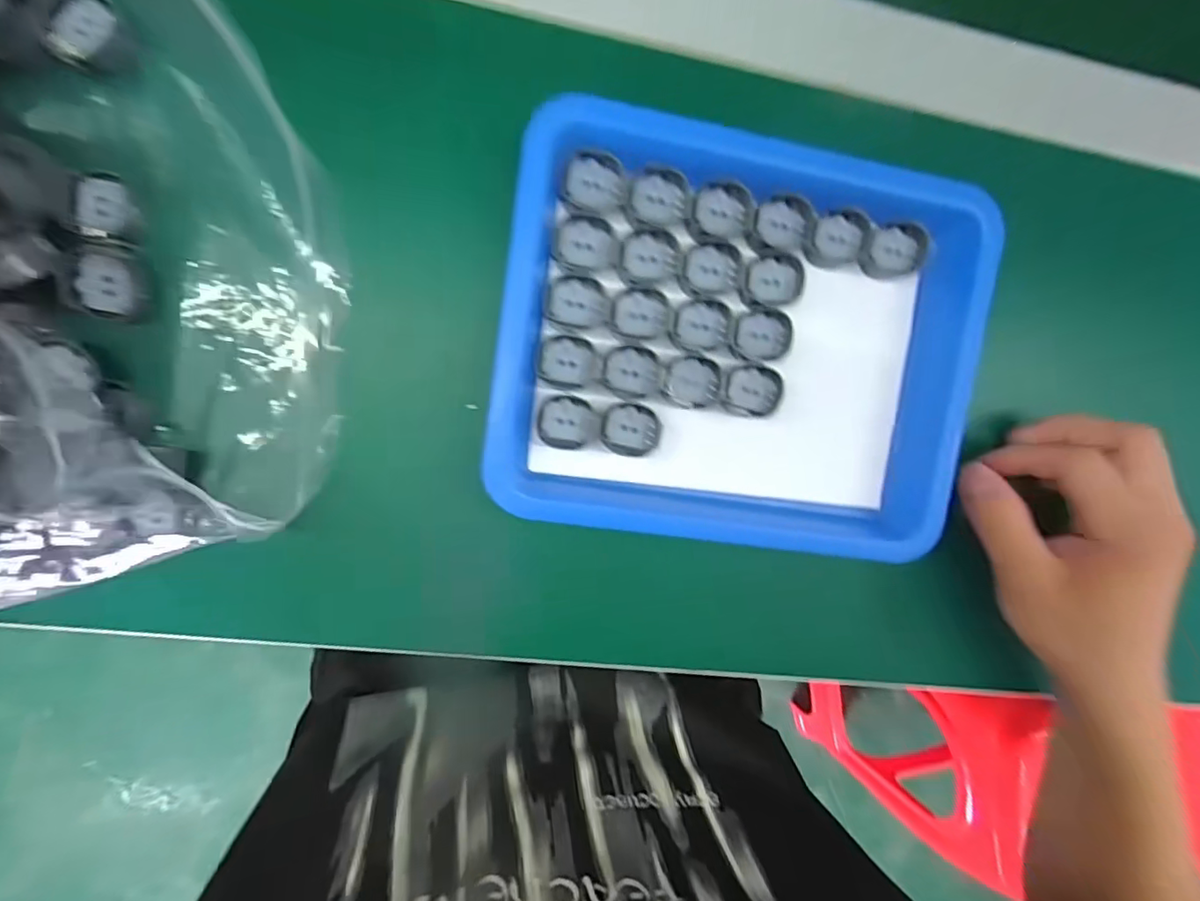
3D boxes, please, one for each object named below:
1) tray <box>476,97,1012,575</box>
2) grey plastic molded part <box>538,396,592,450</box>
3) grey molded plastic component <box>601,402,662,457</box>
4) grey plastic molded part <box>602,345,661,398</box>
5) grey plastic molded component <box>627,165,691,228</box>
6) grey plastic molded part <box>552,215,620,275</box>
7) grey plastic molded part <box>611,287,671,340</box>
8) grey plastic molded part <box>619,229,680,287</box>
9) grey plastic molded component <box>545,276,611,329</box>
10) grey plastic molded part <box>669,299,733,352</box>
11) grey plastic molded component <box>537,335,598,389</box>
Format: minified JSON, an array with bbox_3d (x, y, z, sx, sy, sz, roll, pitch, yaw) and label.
[{"bbox_3d":[0.065,-0.053,0.244,0.215,0.029,0.191,6,94,-8],"label":"tray"},{"bbox_3d":[-0.017,-0.013,0.241,0.023,0.004,0.024,-1,95,-7],"label":"grey plastic molded part"},{"bbox_3d":[0.015,-0.010,0.245,0.027,0.004,0.024,17,93,-8],"label":"grey molded plastic component"},{"bbox_3d":[0.015,-0.036,0.241,0.026,0.004,0.022,12,94,-8],"label":"grey plastic molded part"},{"bbox_3d":[0.027,-0.113,0.234,0.027,0.005,0.024,4,95,-7],"label":"grey plastic molded component"},{"bbox_3d":[-0.006,-0.091,0.233,0.028,0.004,0.025,12,94,-8],"label":"grey plastic molded part"},{"bbox_3d":[0.019,-0.062,0.240,0.026,0.005,0.021,7,94,-8],"label":"grey plastic molded part"},{"bbox_3d":[0.023,-0.087,0.238,0.027,0.005,0.024,-1,95,-7],"label":"grey plastic molded part"},{"bbox_3d":[-0.009,-0.066,0.235,0.028,0.004,0.021,11,94,-8],"label":"grey plastic molded component"},{"bbox_3d":[0.047,-0.058,0.244,0.028,0.004,0.023,5,94,-7],"label":"grey plastic molded part"},{"bbox_3d":[-0.014,-0.040,0.237,0.026,0.004,0.023,2,95,-7],"label":"grey plastic molded component"}]

